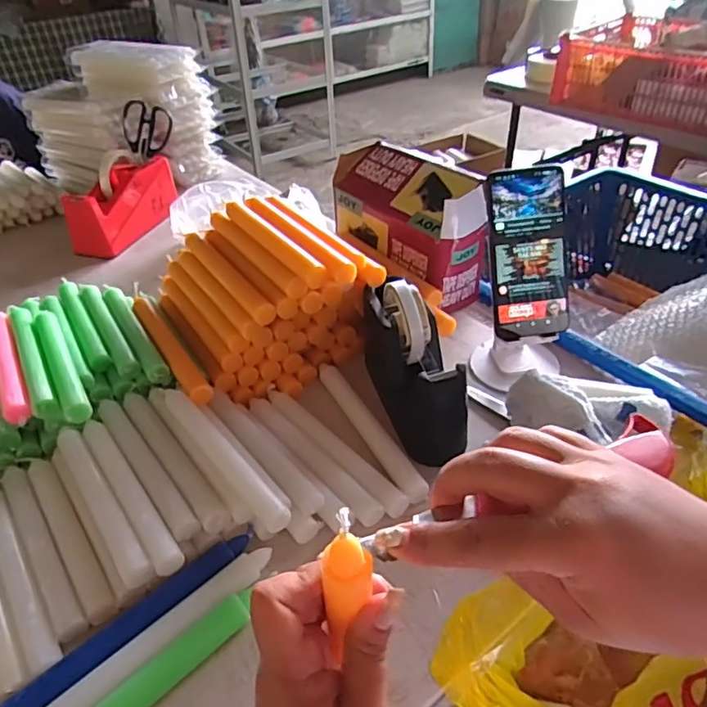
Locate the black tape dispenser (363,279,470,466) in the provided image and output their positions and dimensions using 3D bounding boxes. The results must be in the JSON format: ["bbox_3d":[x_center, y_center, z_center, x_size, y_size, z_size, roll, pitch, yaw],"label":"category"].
[{"bbox_3d":[0.057,0.005,0.545,0.063,0.127,0.166,-13,39,-10],"label":"black tape dispenser"}]

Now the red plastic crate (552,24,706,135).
[{"bbox_3d":[0.750,-0.639,1.288,0.336,0.158,0.438,-28,44,-26],"label":"red plastic crate"}]

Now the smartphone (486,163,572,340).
[{"bbox_3d":[0.173,-0.096,0.549,0.074,0.161,0.011,-7,12,0],"label":"smartphone"}]

